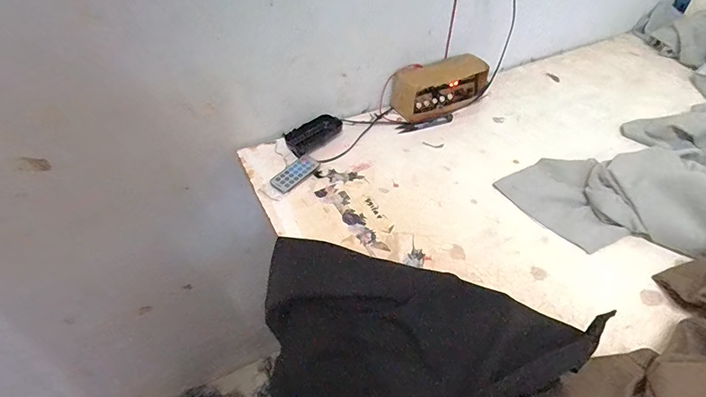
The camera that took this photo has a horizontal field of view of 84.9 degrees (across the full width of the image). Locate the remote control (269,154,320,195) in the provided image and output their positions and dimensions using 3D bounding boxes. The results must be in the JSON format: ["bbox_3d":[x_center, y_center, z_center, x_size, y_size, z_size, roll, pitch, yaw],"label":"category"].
[{"bbox_3d":[-0.093,-0.044,0.641,0.043,0.007,0.088,31,54,27],"label":"remote control"}]

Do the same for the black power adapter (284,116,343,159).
[{"bbox_3d":[-0.068,-0.114,0.687,0.107,0.021,0.053,-32,54,-26],"label":"black power adapter"}]

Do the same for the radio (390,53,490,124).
[{"bbox_3d":[0.171,-0.217,0.756,0.190,0.078,0.084,-20,49,-18],"label":"radio"}]

